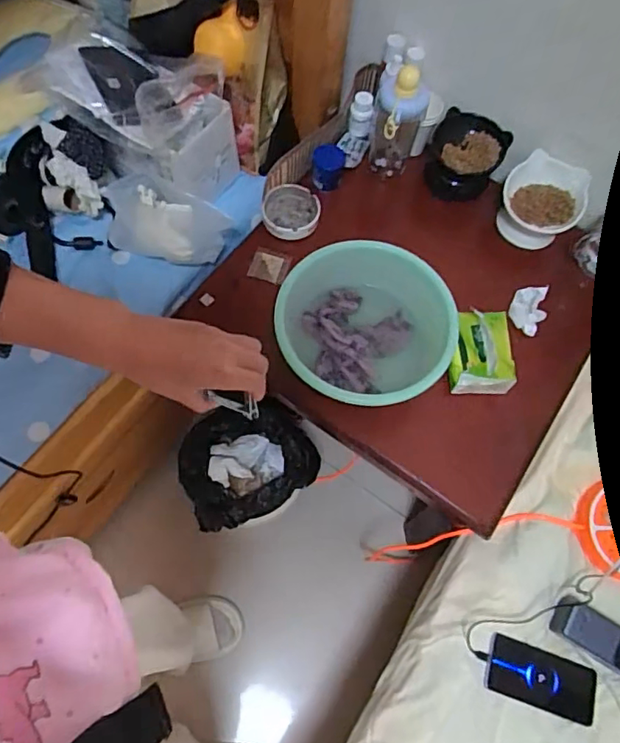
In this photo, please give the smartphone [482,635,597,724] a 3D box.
[{"bbox_3d":[0.320,0.427,0.758,0.165,0.014,0.071,23,62,-5],"label":"smartphone"}]

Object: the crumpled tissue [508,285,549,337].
[{"bbox_3d":[0.356,-0.104,0.890,0.053,0.016,0.086,22,67,8],"label":"crumpled tissue"}]

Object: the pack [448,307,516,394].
[{"bbox_3d":[0.260,-0.029,0.830,0.091,0.061,0.121,8,66,1],"label":"pack"}]

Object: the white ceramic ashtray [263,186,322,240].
[{"bbox_3d":[-0.033,-0.272,0.935,0.096,0.030,0.096,1,66,-2],"label":"white ceramic ashtray"}]

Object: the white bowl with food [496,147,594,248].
[{"bbox_3d":[0.391,-0.288,0.931,0.129,0.083,0.114,31,69,11],"label":"white bowl with food"}]

